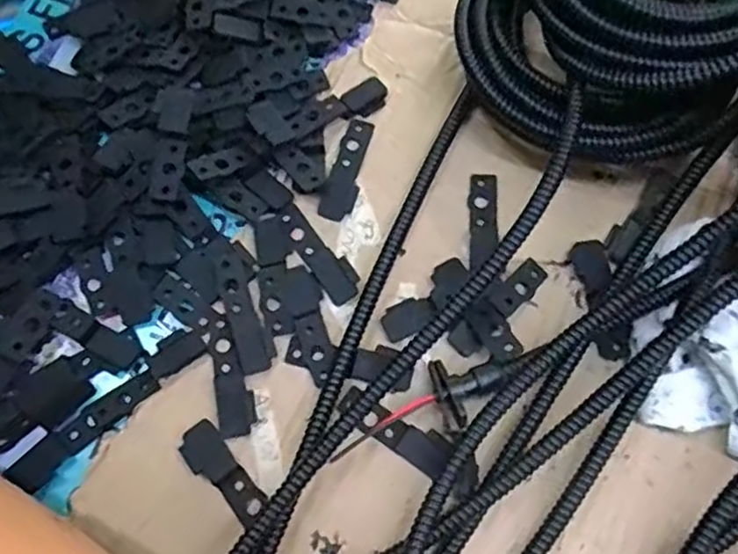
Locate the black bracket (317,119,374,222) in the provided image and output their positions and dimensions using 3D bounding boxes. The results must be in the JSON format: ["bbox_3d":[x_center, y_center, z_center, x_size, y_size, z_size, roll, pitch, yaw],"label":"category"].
[{"bbox_3d":[-0.009,-0.051,0.302,0.015,0.004,0.053,18,71,6],"label":"black bracket"}]

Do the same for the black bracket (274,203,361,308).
[{"bbox_3d":[-0.022,-0.011,0.290,0.015,0.004,0.050,-36,74,-12],"label":"black bracket"}]

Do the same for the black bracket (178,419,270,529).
[{"bbox_3d":[-0.057,0.076,0.255,0.015,0.007,0.043,-40,75,-14],"label":"black bracket"}]

